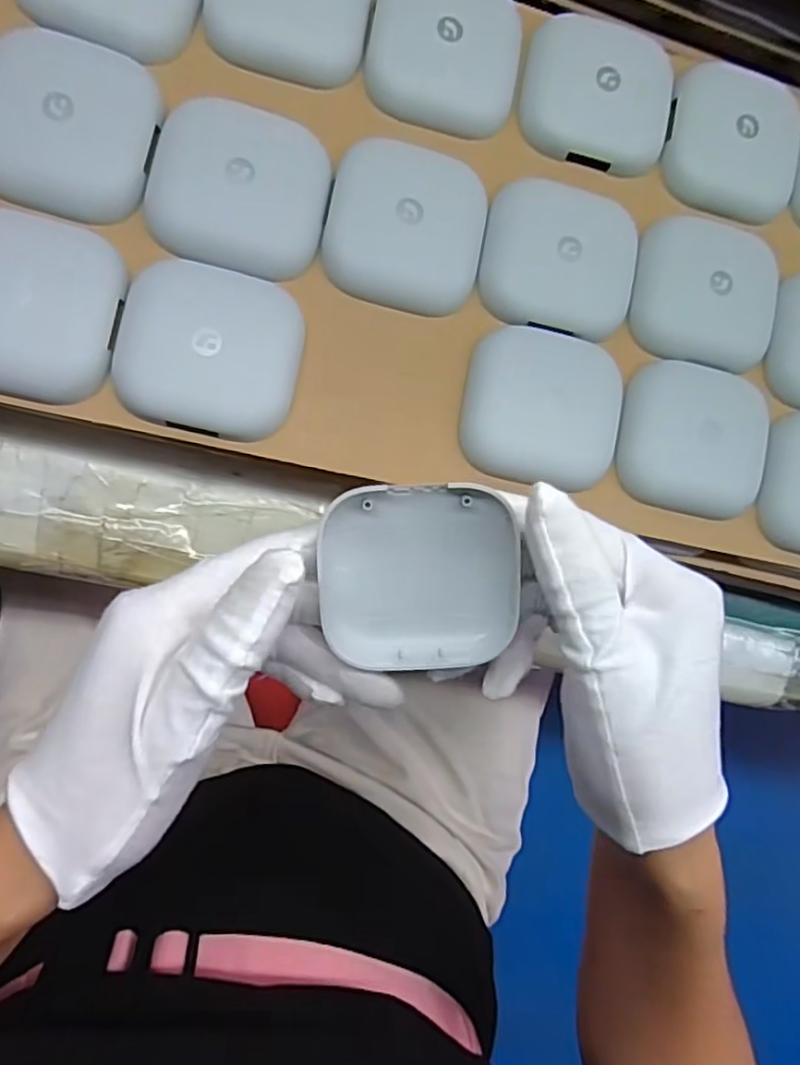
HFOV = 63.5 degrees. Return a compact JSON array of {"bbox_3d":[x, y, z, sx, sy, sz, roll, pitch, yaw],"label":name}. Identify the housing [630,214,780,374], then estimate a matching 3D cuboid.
[{"bbox_3d":[0.137,-0.106,0.283,0.067,0.010,0.061,8,87,-9],"label":"housing"}]

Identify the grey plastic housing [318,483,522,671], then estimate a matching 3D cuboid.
[{"bbox_3d":[0.007,0.016,0.227,0.066,0.015,0.066,-2,102,-4],"label":"grey plastic housing"}]

